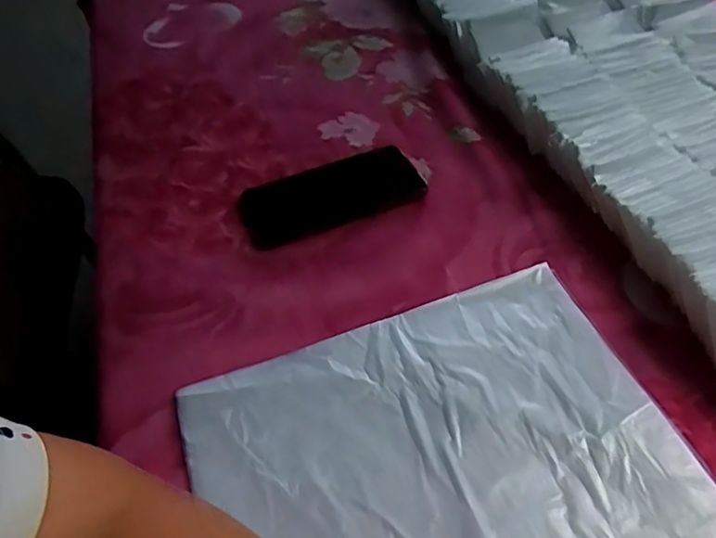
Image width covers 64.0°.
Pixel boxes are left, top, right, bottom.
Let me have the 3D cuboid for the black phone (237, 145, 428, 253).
[{"bbox_3d":[-0.027,-0.073,0.549,0.168,0.012,0.081,-21,65,-8],"label":"black phone"}]

